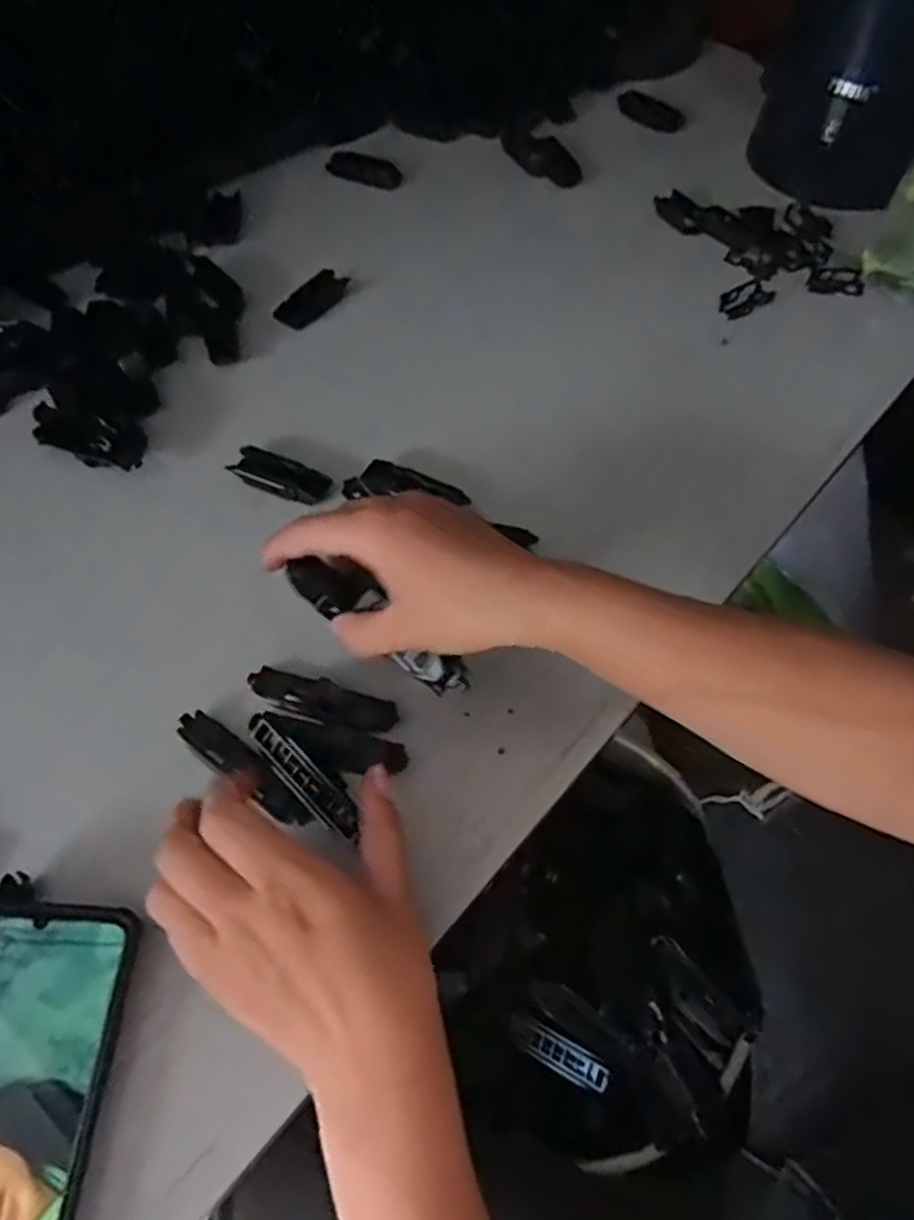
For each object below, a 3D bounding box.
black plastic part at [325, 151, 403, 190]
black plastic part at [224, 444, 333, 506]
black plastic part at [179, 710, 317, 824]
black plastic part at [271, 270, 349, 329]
[{"bbox_3d":[-0.080,-0.380,0.654,0.073,0.013,0.025,25,62,14],"label":"black plastic part"},{"bbox_3d":[-0.111,-0.083,0.469,0.063,0.008,0.026,22,61,12],"label":"black plastic part"},{"bbox_3d":[-0.105,0.079,0.375,0.085,0.007,0.019,35,65,16],"label":"black plastic part"},{"bbox_3d":[-0.108,-0.230,0.558,0.023,0.016,0.066,24,62,14],"label":"black plastic part"}]

